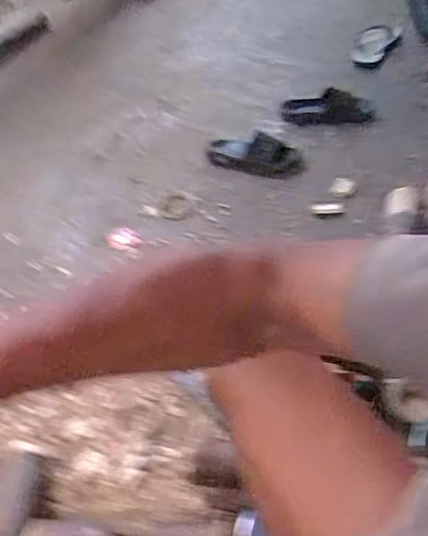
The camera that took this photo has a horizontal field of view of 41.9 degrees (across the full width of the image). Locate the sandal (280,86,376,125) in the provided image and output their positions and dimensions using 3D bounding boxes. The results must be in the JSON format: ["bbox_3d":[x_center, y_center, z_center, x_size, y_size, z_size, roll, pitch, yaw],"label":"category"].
[{"bbox_3d":[0.321,-0.453,1.563,0.252,0.069,0.112,-7,44,-1],"label":"sandal"}]

